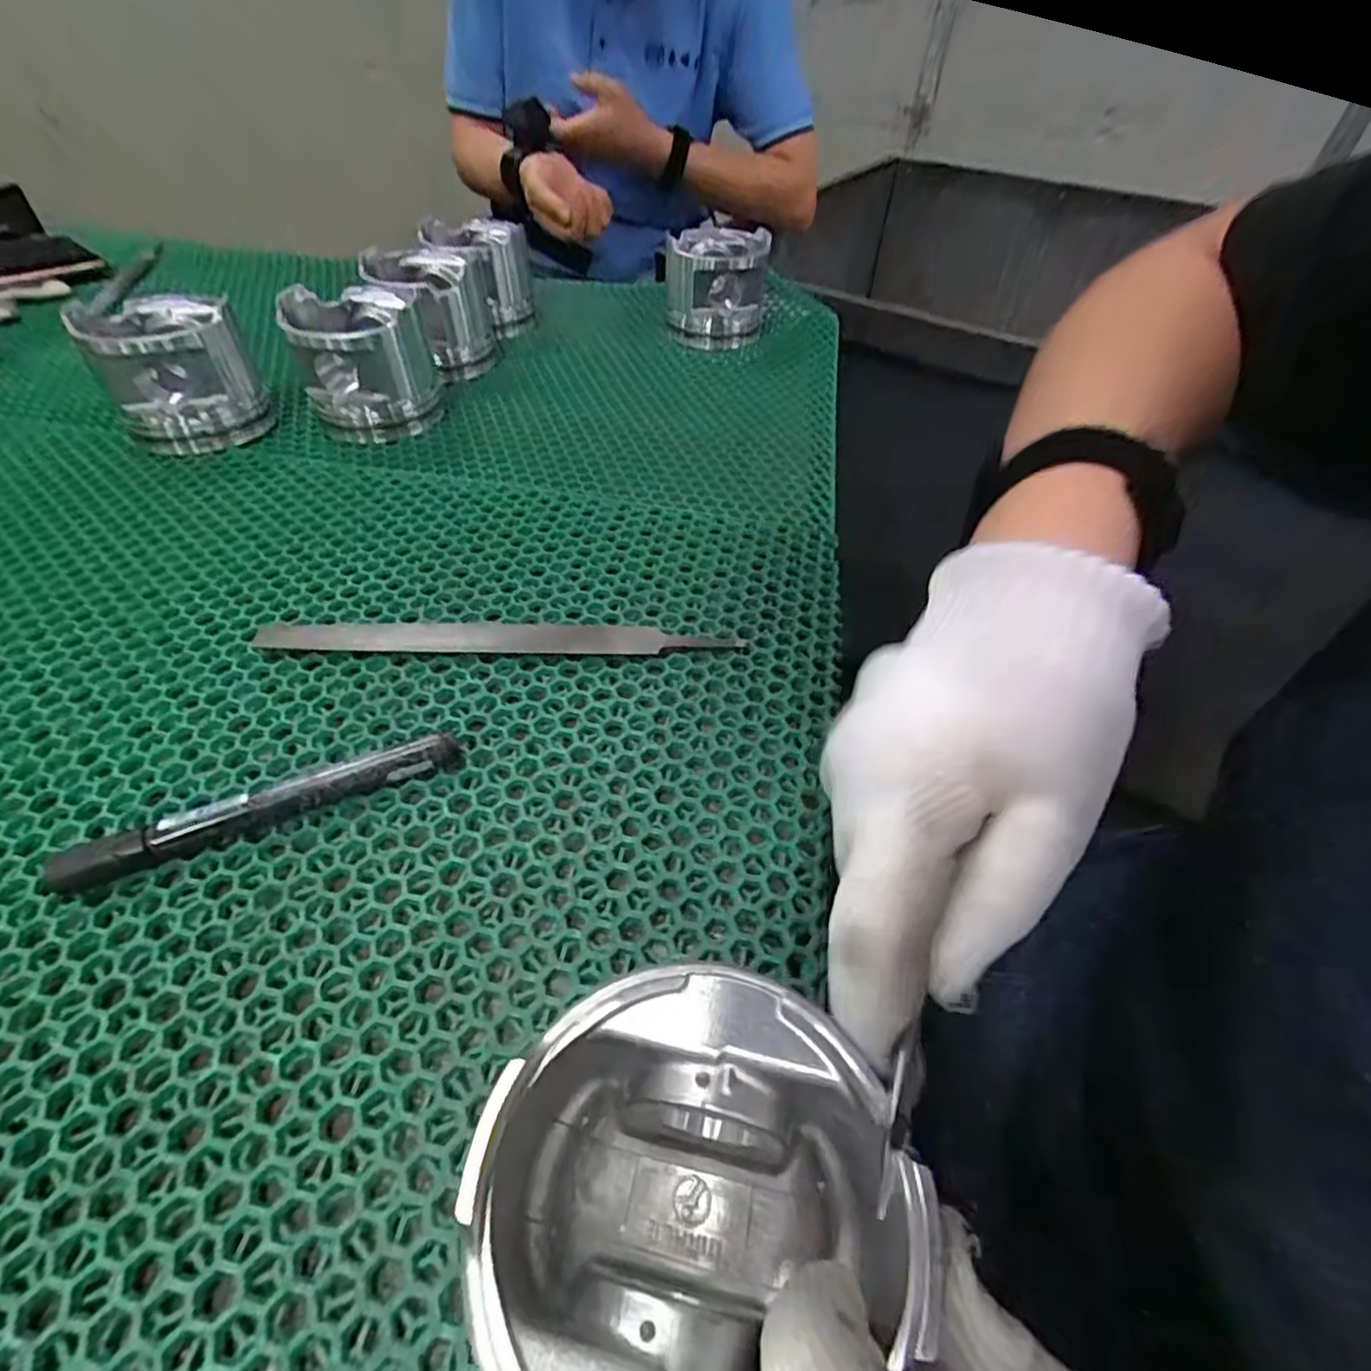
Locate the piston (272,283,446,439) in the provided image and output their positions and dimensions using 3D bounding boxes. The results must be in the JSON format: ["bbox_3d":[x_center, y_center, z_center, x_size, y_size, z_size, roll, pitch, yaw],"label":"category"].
[{"bbox_3d":[-0.235,-0.243,0.485,0.095,0.076,0.087,-17,52,-18],"label":"piston"}]

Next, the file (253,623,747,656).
[{"bbox_3d":[-0.094,-0.024,0.333,0.243,0.008,0.021,1,40,-2],"label":"file"}]

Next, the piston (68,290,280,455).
[{"bbox_3d":[-0.356,-0.223,0.459,0.091,0.078,0.082,-28,56,-25],"label":"piston"}]

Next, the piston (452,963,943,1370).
[{"bbox_3d":[-0.002,0.123,0.160,0.090,0.062,0.090,2,48,-2],"label":"piston"}]

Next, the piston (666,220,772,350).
[{"bbox_3d":[0.027,-0.371,0.612,0.087,0.087,0.100,2,48,-2],"label":"piston"}]

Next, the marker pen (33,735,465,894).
[{"bbox_3d":[-0.163,0.049,0.260,0.142,0.019,0.013,-19,52,-19],"label":"marker pen"}]

